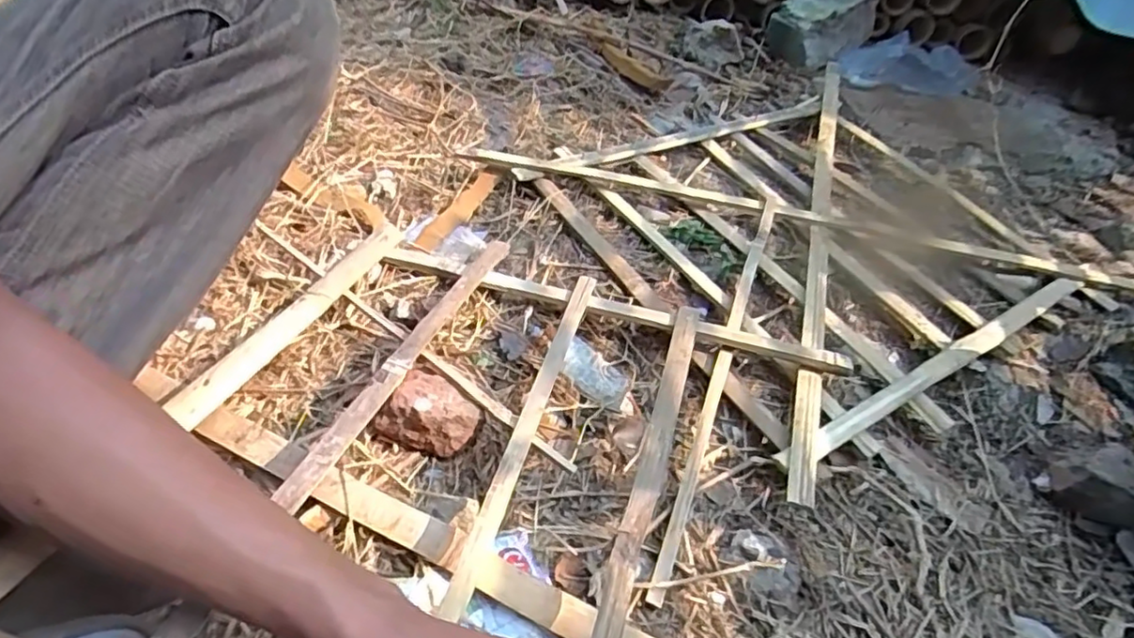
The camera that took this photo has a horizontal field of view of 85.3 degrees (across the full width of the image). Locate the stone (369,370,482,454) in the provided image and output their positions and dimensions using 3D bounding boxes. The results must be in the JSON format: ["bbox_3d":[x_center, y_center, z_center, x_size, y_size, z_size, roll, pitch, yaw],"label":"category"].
[{"bbox_3d":[-0.111,0.080,0.505,0.073,0.042,0.062,30,51,15],"label":"stone"}]

